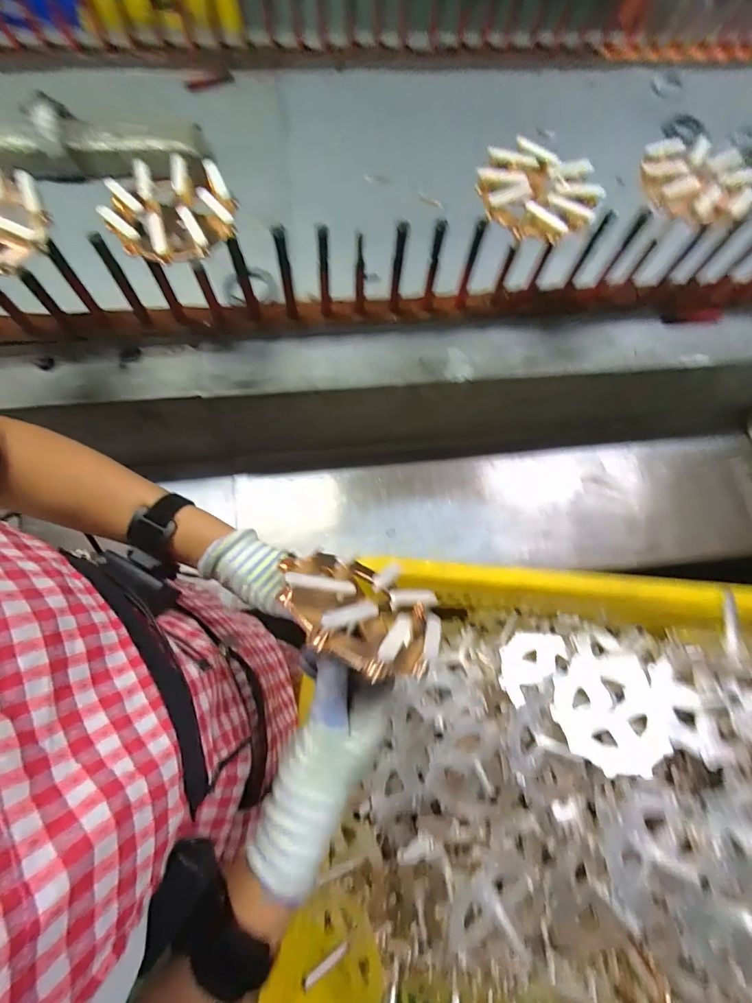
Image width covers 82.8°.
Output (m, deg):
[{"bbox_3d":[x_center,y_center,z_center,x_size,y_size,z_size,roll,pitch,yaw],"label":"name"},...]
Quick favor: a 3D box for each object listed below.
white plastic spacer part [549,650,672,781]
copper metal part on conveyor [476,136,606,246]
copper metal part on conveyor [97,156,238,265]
[{"bbox_3d":[0.299,0.271,0.557,0.124,0.018,0.146,-4,47,9],"label":"white plastic spacer part"},{"bbox_3d":[0.184,-0.354,0.488,0.114,0.042,0.129,-36,75,-15],"label":"copper metal part on conveyor"},{"bbox_3d":[-0.226,-0.321,0.475,0.131,0.040,0.131,-10,70,-6],"label":"copper metal part on conveyor"}]

